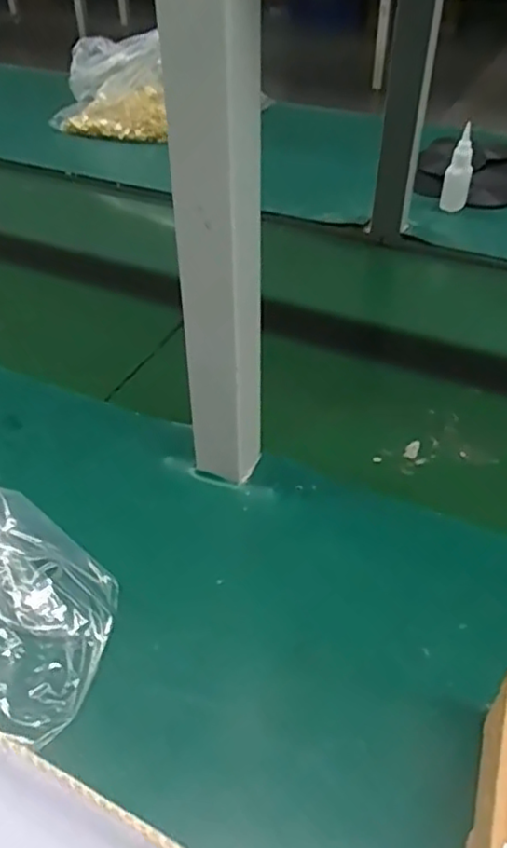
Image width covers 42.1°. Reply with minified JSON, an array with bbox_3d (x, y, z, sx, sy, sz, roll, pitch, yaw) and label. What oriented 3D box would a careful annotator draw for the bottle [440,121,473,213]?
[{"bbox_3d":[0.257,-0.318,0.822,0.032,0.094,0.024,13,44,15],"label":"bottle"}]

